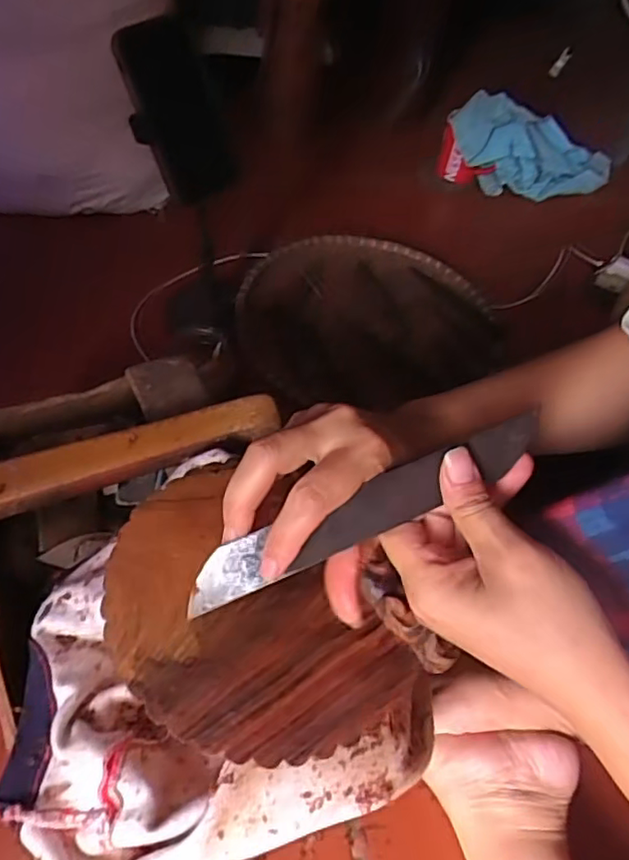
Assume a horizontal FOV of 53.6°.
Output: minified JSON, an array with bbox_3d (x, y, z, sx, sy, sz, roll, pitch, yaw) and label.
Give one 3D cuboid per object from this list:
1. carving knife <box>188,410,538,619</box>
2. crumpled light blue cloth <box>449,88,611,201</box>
[{"bbox_3d":[0.022,0.040,0.293,0.178,0.025,0.004,-23,14,-3],"label":"carving knife"},{"bbox_3d":[0.359,-0.442,1.022,0.327,0.132,0.078,3,49,-30],"label":"crumpled light blue cloth"}]

